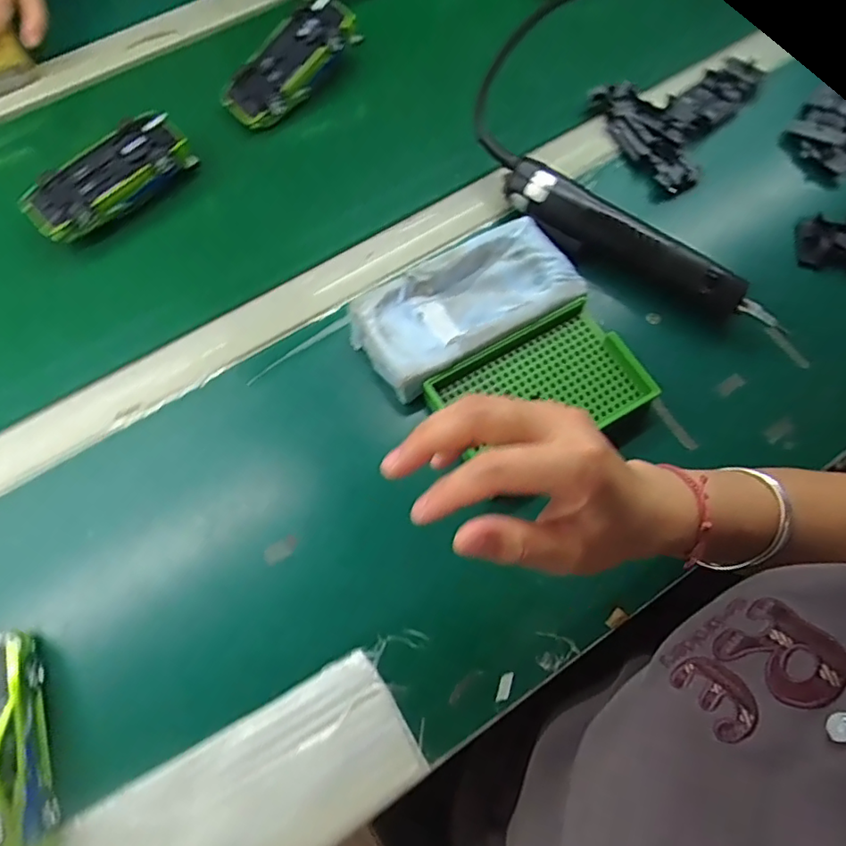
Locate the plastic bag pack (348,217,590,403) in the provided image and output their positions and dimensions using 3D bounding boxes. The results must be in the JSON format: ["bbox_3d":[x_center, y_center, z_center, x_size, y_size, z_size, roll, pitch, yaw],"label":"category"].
[{"bbox_3d":[0.032,-0.090,0.424,0.162,0.025,0.080,-30,71,-12],"label":"plastic bag pack"}]

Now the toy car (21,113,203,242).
[{"bbox_3d":[-0.259,-0.202,0.476,0.136,0.032,0.057,-41,73,-15],"label":"toy car"}]

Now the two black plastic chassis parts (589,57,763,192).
[{"bbox_3d":[0.247,-0.290,0.526,0.162,0.035,0.127,-31,71,-12],"label":"two black plastic chassis parts"}]

